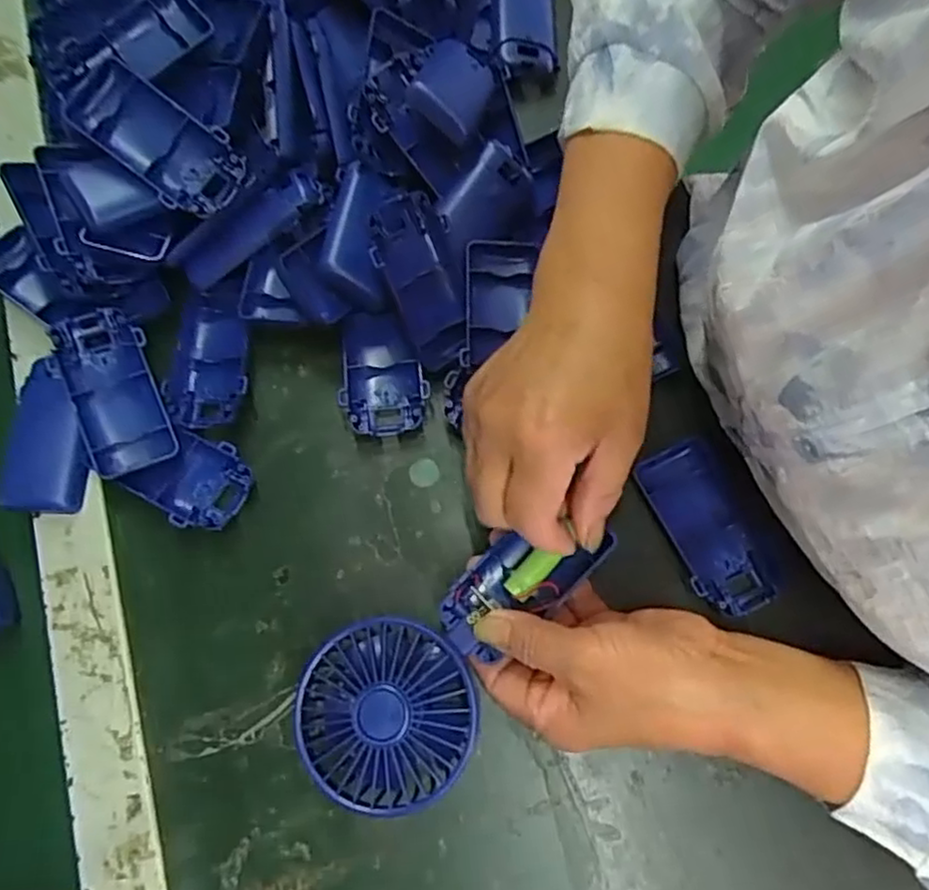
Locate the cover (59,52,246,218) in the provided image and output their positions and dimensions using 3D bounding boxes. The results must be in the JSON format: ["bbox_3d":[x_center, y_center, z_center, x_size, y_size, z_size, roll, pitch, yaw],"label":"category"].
[{"bbox_3d":[-0.179,-0.176,0.396,0.108,0.030,0.047,37,76,-8],"label":"cover"}]

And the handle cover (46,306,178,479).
[{"bbox_3d":[-0.201,-0.031,0.400,0.048,0.018,0.093,-22,86,-6],"label":"handle cover"}]

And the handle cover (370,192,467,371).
[{"bbox_3d":[-0.022,-0.090,0.389,0.043,0.024,0.094,-20,112,-5],"label":"handle cover"}]

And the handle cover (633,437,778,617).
[{"bbox_3d":[0.133,0.046,0.386,0.045,0.013,0.095,-26,74,-7],"label":"handle cover"}]

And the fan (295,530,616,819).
[{"bbox_3d":[-0.007,0.102,0.349,0.168,0.032,0.081,-42,77,-13],"label":"fan"}]

